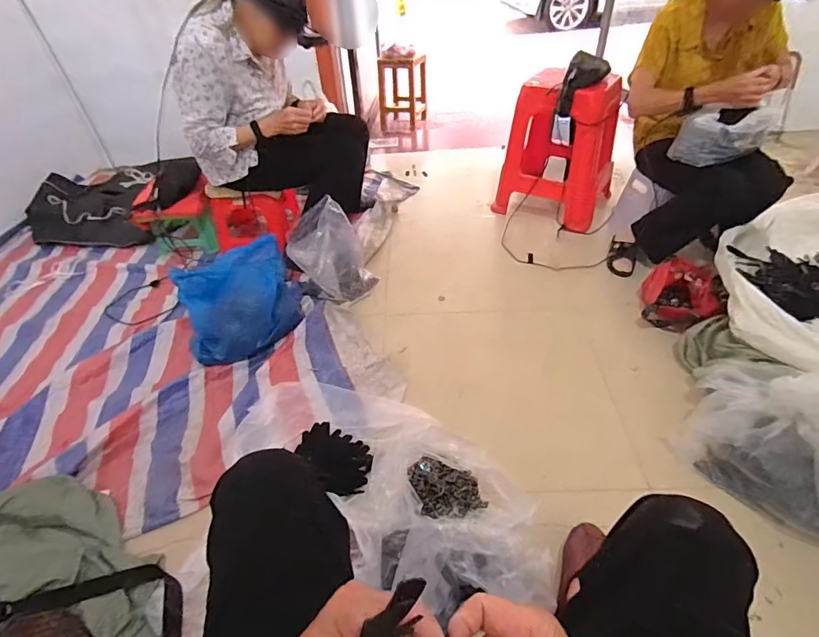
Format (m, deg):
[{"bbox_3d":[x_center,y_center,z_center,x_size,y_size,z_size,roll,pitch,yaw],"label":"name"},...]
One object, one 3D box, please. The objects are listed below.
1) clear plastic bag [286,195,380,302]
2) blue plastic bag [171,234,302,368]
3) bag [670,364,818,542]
[{"bbox_3d":[-0.270,-0.239,1.482,0.254,0.285,0.301,-12,42,-10],"label":"clear plastic bag"},{"bbox_3d":[-0.504,-0.067,1.345,0.332,0.241,0.322,-19,43,-17],"label":"blue plastic bag"},{"bbox_3d":[0.783,0.225,0.898,0.296,0.209,0.396,-32,47,-26],"label":"bag"}]

